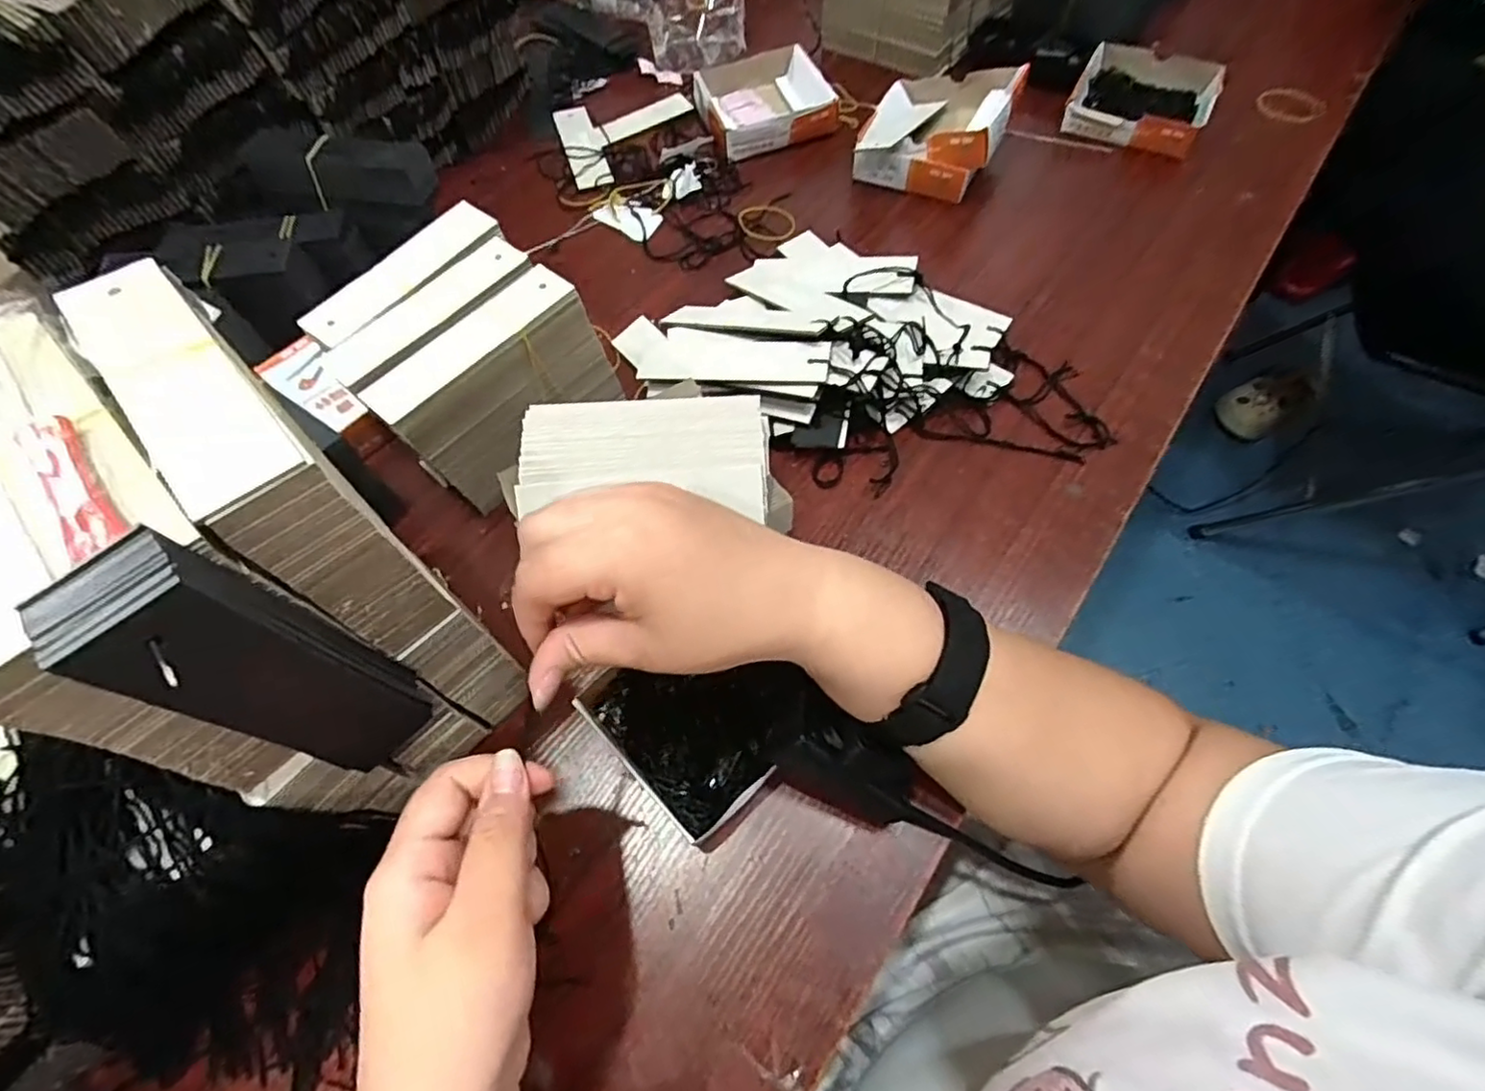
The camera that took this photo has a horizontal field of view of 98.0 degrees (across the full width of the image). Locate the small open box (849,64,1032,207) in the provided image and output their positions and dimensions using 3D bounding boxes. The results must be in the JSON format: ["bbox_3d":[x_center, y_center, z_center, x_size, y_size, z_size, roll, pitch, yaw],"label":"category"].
[{"bbox_3d":[0.171,-0.367,0.565,0.116,0.060,0.135,21,64,12],"label":"small open box"}]

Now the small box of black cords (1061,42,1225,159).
[{"bbox_3d":[0.377,-0.422,0.604,0.114,0.026,0.147,27,66,15],"label":"small box of black cords"}]

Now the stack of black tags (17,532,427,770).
[{"bbox_3d":[-0.148,0.041,0.208,0.027,0.124,0.037,34,69,17],"label":"stack of black tags"}]

